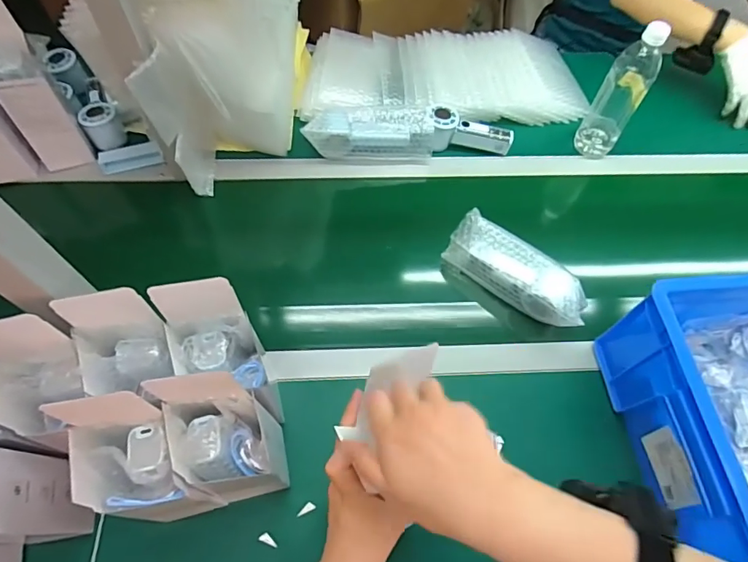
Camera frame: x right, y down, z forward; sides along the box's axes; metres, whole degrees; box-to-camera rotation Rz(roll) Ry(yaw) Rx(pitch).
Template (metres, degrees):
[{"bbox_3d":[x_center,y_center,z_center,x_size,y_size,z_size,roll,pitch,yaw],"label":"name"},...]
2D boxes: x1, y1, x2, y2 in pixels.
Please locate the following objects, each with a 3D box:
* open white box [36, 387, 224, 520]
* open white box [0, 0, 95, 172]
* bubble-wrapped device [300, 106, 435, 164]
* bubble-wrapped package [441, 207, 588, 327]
[{"bbox_3d":[-0.207,0.156,0.399,0.083,0.104,0.100,-22,65,-14],"label":"open white box"},{"bbox_3d":[-0.507,-0.275,0.670,0.080,0.250,0.071,-19,64,-13],"label":"open white box"},{"bbox_3d":[-0.006,-0.248,0.779,0.205,0.068,0.063,0,61,-3],"label":"bubble-wrapped device"},{"bbox_3d":[0.204,-0.013,0.658,0.203,0.070,0.063,36,66,16],"label":"bubble-wrapped package"}]

